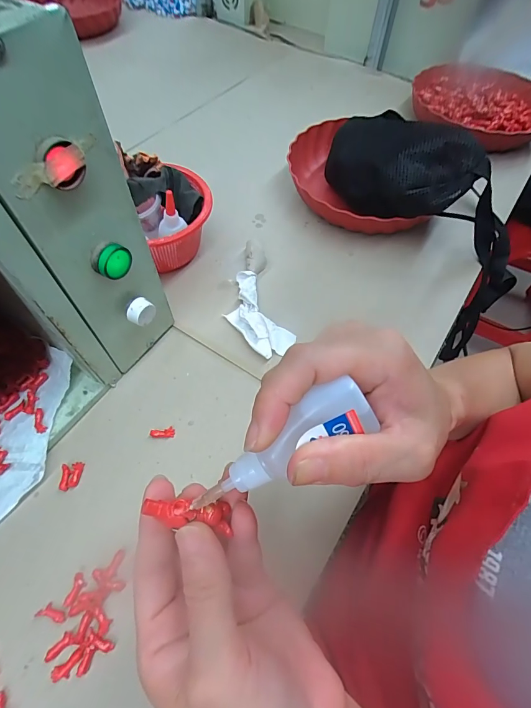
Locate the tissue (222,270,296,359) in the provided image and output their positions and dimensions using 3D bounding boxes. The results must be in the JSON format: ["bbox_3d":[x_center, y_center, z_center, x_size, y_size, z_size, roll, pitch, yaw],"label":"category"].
[{"bbox_3d":[-0.014,-0.048,0.439,0.057,0.016,0.118,-24,63,-16],"label":"tissue"}]

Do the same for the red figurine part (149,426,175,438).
[{"bbox_3d":[-0.102,0.078,0.367,0.024,0.006,0.010,-6,59,-6],"label":"red figurine part"}]

